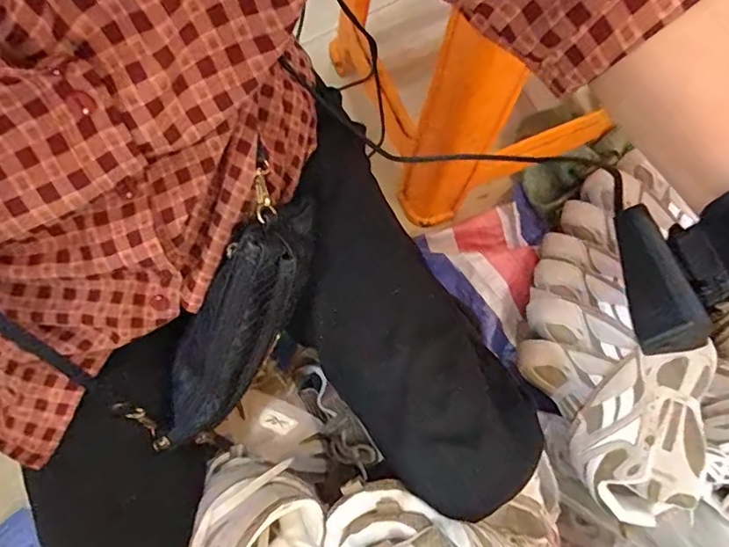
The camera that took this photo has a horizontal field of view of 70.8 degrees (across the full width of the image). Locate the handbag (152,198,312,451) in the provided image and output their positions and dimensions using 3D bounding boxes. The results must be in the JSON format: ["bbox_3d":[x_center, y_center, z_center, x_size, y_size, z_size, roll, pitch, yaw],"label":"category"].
[{"bbox_3d":[-0.100,0.041,0.379,0.065,0.051,0.220,35,111,6],"label":"handbag"}]

